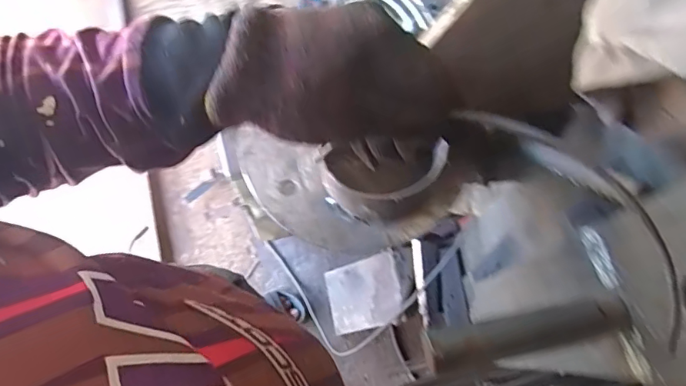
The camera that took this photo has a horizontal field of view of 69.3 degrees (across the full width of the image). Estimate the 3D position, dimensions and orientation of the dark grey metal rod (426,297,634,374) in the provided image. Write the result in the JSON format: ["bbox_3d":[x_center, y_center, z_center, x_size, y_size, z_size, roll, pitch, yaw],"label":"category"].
[{"bbox_3d":[0.143,0.108,0.385,0.153,0.024,0.032,-12,72,-5],"label":"dark grey metal rod"}]

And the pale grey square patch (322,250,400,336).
[{"bbox_3d":[0.046,0.234,1.151,0.018,0.222,0.154,9,64,-42],"label":"pale grey square patch"}]

